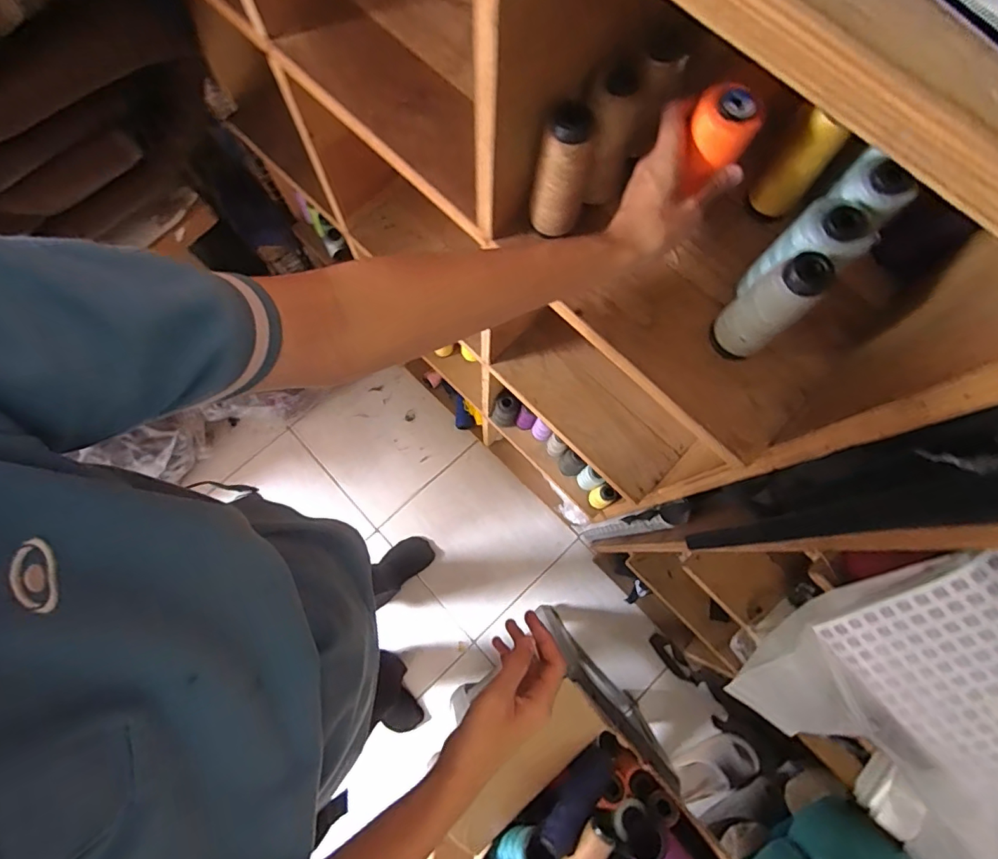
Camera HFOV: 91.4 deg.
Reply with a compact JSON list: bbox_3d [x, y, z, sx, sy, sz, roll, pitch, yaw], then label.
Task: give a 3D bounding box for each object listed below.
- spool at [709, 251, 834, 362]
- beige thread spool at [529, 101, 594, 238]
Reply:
[{"bbox_3d":[0.215,-0.097,0.400,0.038,0.115,0.047,-32,79,-9],"label":"spool"},{"bbox_3d":[0.055,-0.222,0.425,0.042,0.107,0.043,0,76,-2],"label":"beige thread spool"}]

